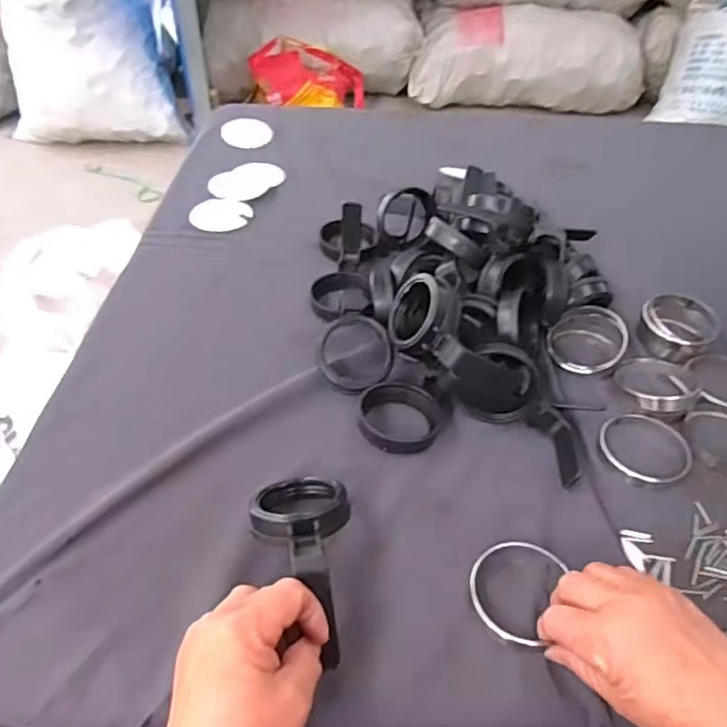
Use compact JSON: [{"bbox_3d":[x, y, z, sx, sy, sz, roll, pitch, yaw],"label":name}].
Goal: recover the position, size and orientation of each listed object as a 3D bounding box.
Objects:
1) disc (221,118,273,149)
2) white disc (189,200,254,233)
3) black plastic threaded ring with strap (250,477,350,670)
[{"bbox_3d":[-0.190,-0.377,0.975,0.080,0.010,0.100,-7,44,-7],"label":"disc"},{"bbox_3d":[-0.188,-0.194,0.781,0.076,0.007,0.076,0,44,0],"label":"white disc"},{"bbox_3d":[-0.039,0.125,0.401,0.067,0.050,0.132,-6,44,-6],"label":"black plastic threaded ring with strap"}]

